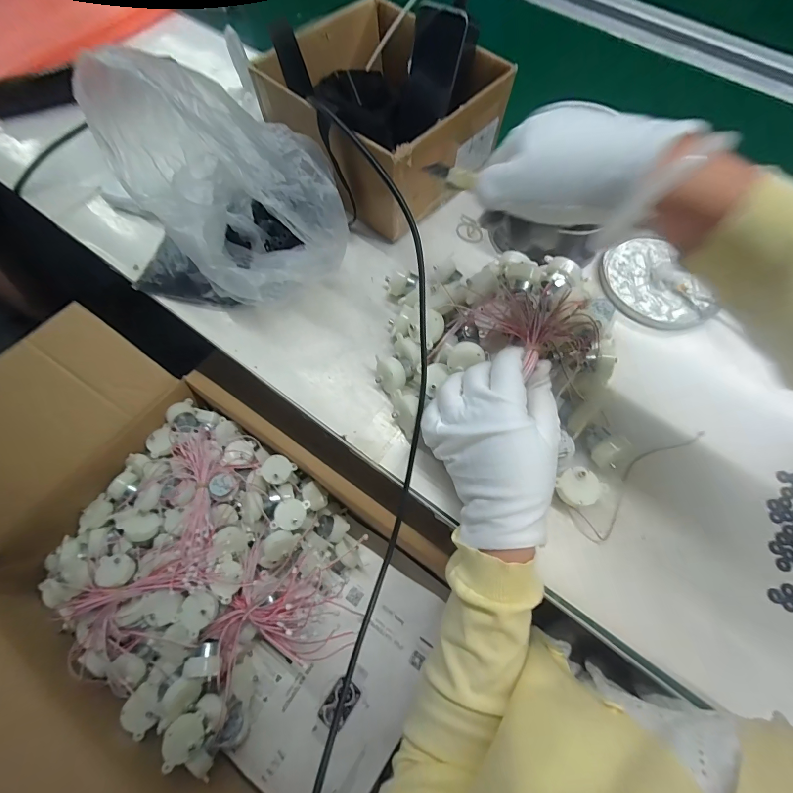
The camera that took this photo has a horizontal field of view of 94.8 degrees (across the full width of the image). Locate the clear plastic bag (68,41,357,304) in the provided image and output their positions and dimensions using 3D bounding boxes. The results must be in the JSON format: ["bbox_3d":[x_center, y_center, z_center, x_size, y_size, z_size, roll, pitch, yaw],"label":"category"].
[{"bbox_3d":[-0.149,-0.167,0.321,0.207,0.173,0.118,4,68,0],"label":"clear plastic bag"}]

